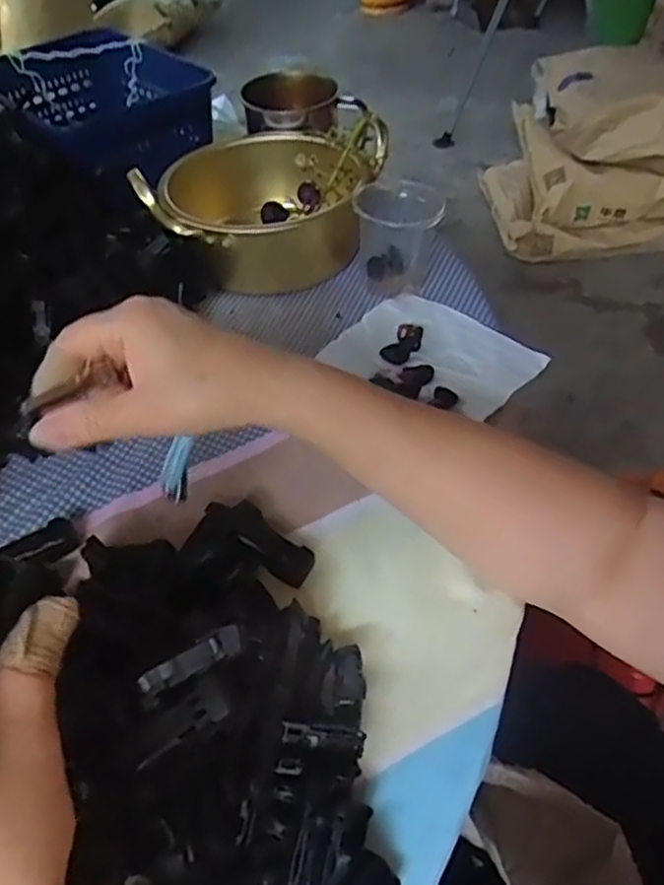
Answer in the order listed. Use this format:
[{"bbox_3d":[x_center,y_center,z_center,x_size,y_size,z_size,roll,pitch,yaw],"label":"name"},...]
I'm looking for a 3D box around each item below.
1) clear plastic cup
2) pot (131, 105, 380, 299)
[{"bbox_3d":[0.054,-0.165,0.557,0.066,0.075,0.067,-1,48,2],"label":"clear plastic cup"},{"bbox_3d":[-0.052,-0.197,0.587,0.166,0.092,0.161,15,50,16],"label":"pot"}]

